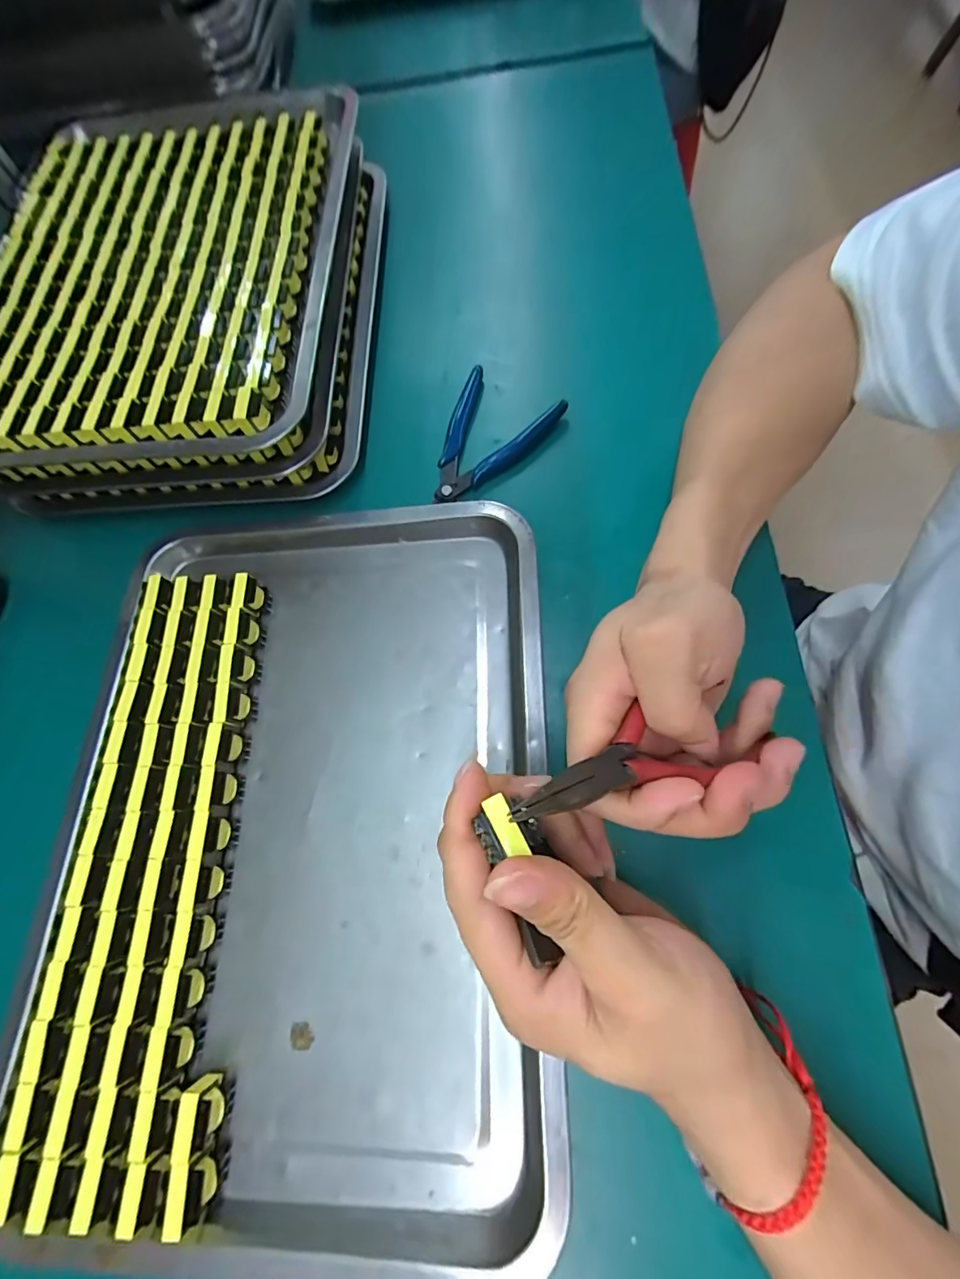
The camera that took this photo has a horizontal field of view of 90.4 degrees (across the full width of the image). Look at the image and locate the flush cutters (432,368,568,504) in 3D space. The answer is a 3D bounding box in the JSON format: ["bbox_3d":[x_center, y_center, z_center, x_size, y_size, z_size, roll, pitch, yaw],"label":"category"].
[{"bbox_3d":[-0.004,-0.147,0.354,0.084,0.020,0.109,34,74,25],"label":"flush cutters"}]

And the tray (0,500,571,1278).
[{"bbox_3d":[-0.094,0.091,0.271,0.257,0.029,0.372,-1,70,2],"label":"tray"}]

